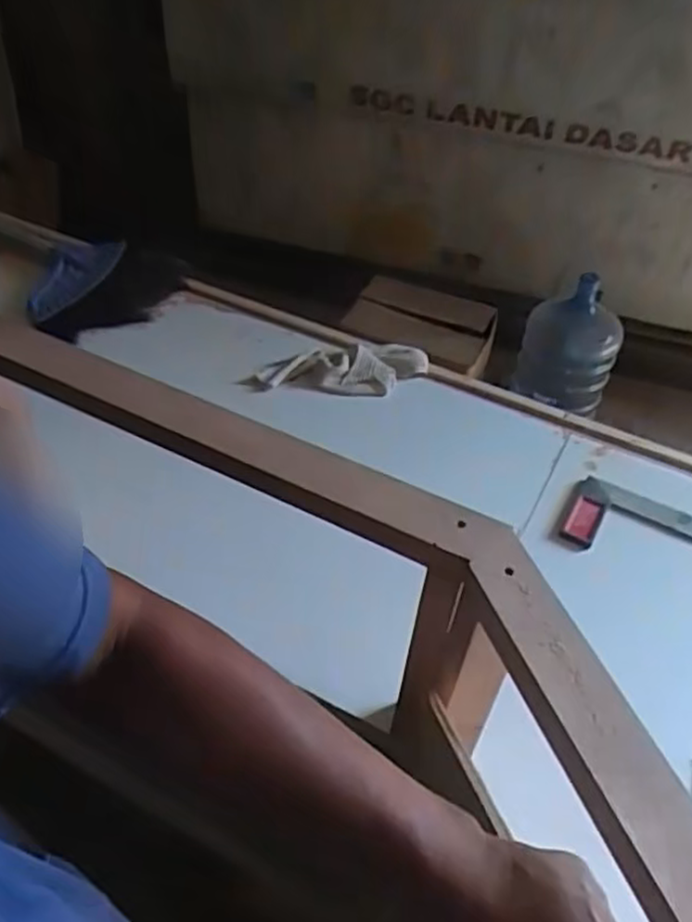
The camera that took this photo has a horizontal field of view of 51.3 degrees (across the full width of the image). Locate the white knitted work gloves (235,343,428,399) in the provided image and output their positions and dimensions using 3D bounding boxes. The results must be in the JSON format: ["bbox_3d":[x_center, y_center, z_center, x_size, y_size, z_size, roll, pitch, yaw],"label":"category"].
[{"bbox_3d":[-0.014,-0.136,1.111,0.285,0.045,0.102,-2,43,-8],"label":"white knitted work gloves"}]

